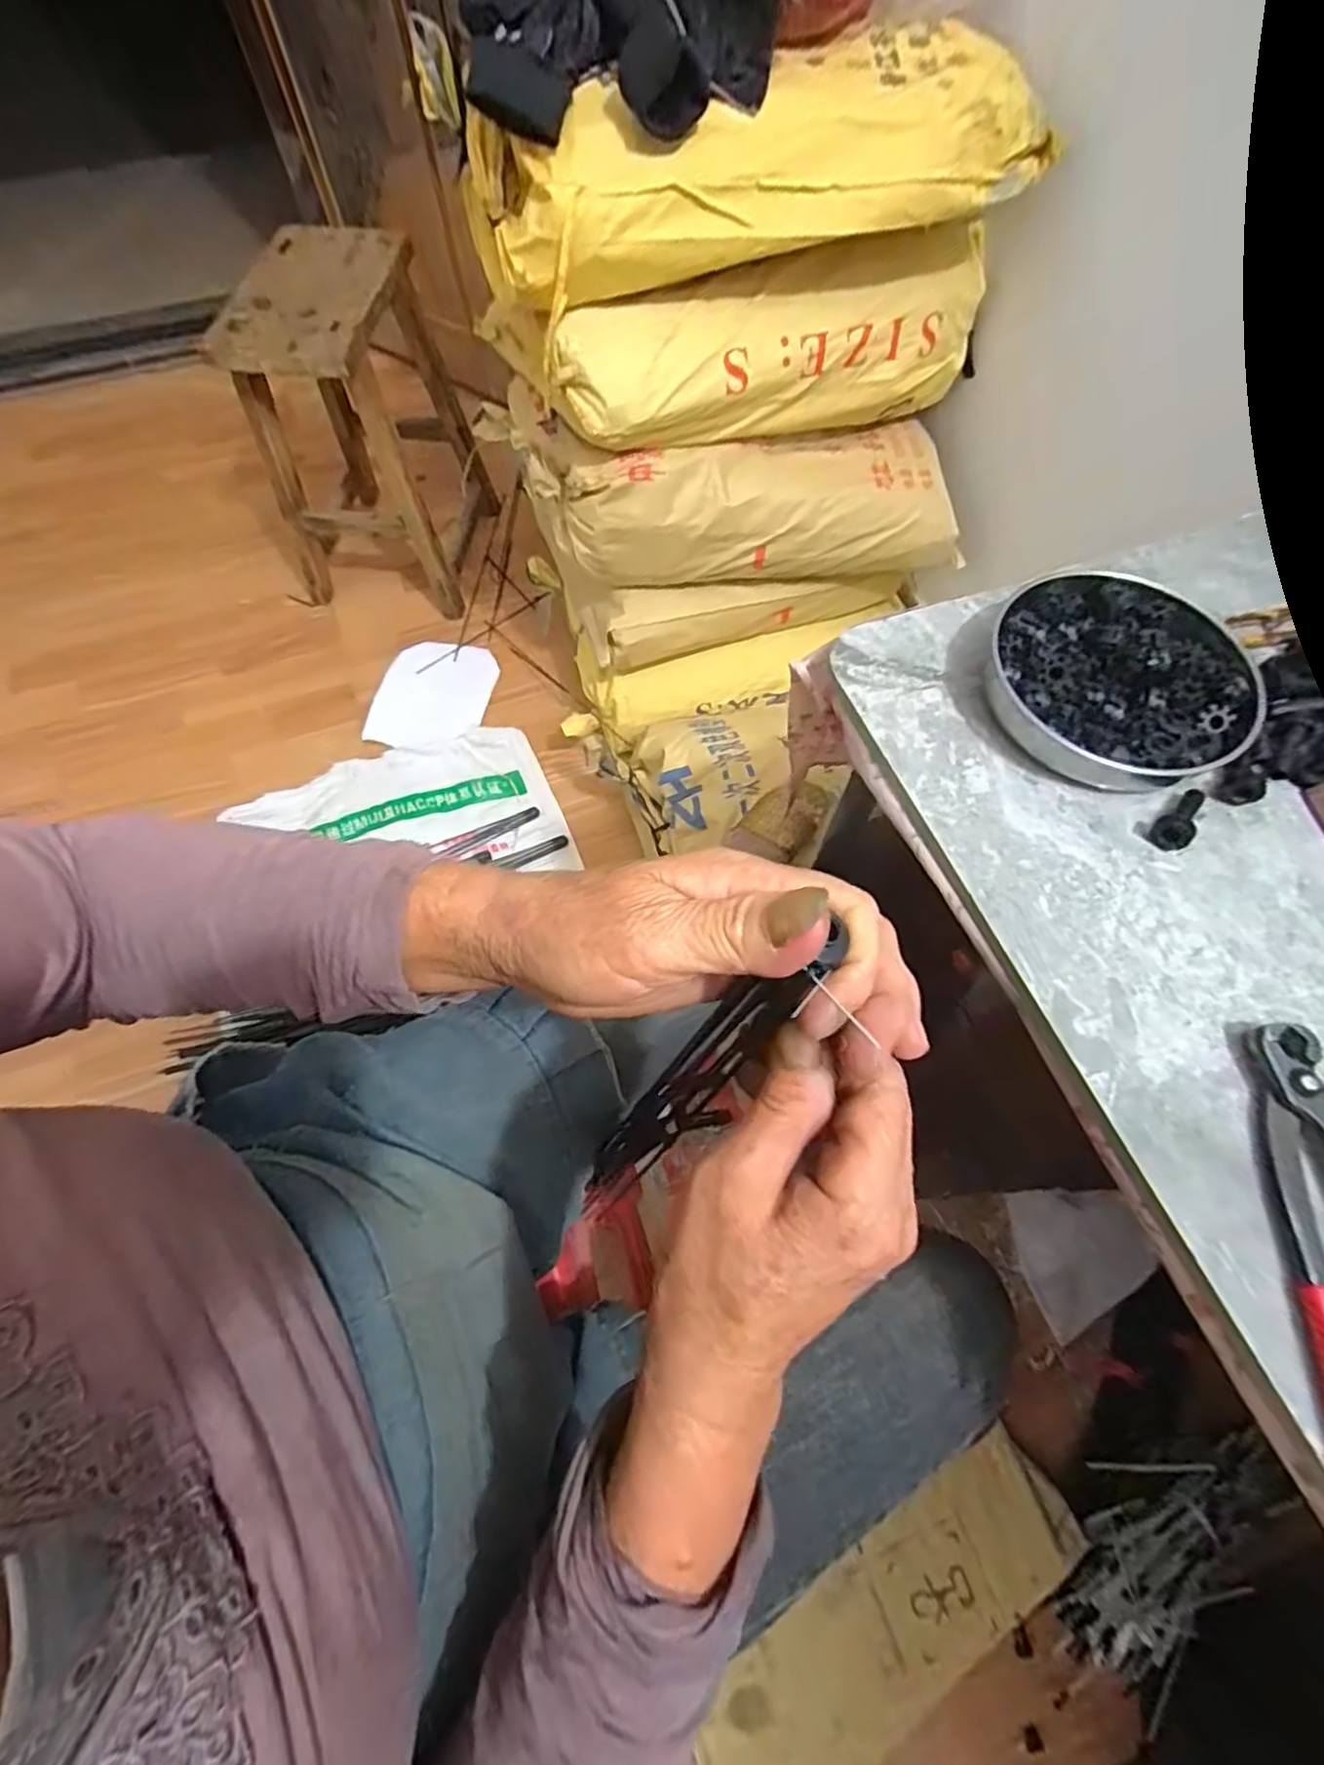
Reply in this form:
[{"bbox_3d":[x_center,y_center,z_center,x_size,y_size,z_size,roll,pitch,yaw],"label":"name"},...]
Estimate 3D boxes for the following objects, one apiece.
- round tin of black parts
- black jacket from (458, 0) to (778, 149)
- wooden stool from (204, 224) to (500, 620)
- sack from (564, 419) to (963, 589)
[{"bbox_3d":[0.255,-0.115,0.380,0.137,0.028,0.128,9,65,6],"label":"round tin of black parts"},{"bbox_3d":[-0.046,-0.844,0.649,0.284,0.140,0.239,14,65,8],"label":"black jacket"},{"bbox_3d":[-0.578,-0.873,1.340,0.365,0.510,0.483,6,64,4],"label":"wooden stool"},{"bbox_3d":[0.152,-0.563,1.018,0.592,0.190,0.175,-14,65,-6],"label":"sack"}]

